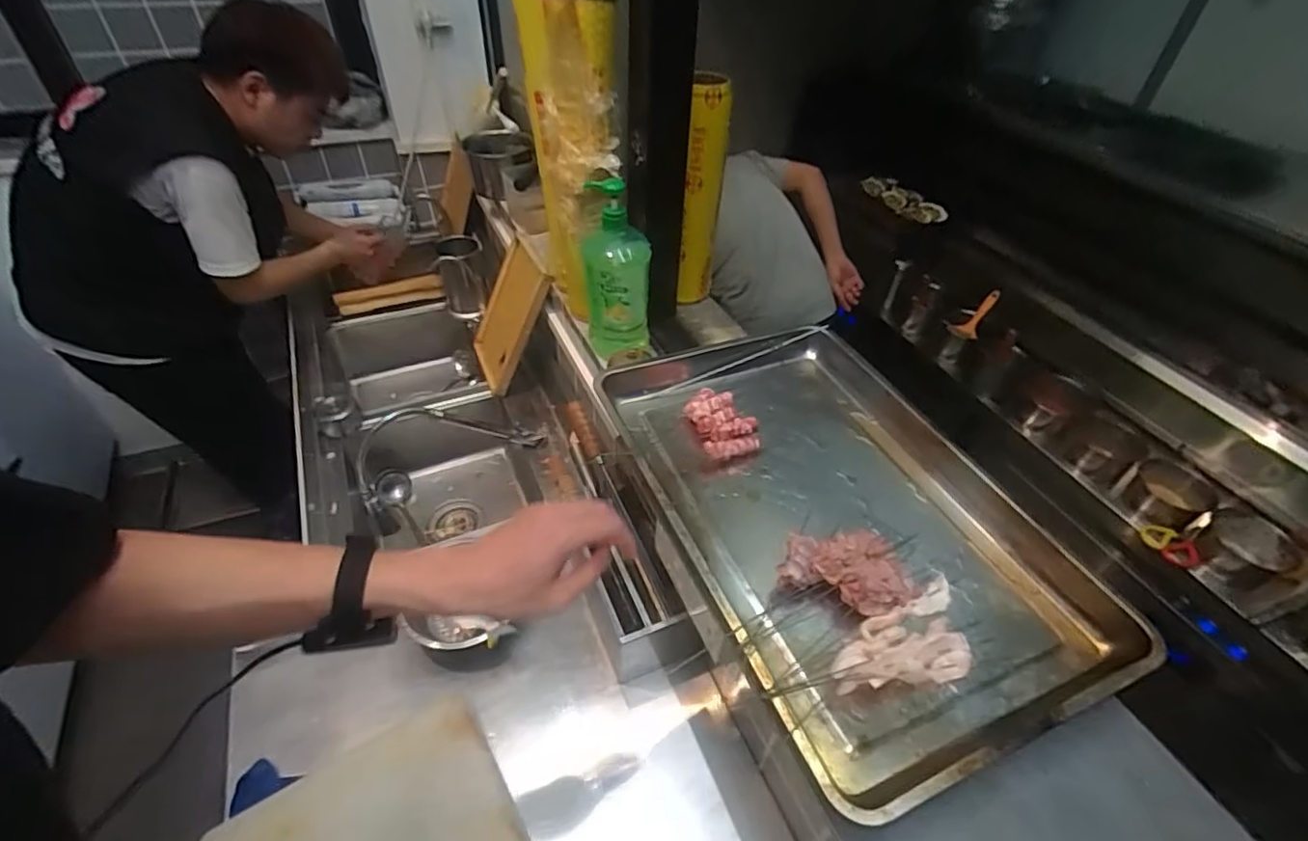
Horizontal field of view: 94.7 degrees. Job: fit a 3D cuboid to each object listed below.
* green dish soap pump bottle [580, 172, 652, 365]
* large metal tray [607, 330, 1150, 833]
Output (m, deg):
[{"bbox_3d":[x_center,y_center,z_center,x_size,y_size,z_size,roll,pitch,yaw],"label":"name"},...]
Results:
[{"bbox_3d":[-0.051,-0.194,0.872,0.090,0.263,0.093,-1,44,-4],"label":"green dish soap pump bottle"},{"bbox_3d":[0.206,0.091,0.710,0.394,0.063,0.569,-15,46,-18],"label":"large metal tray"}]

